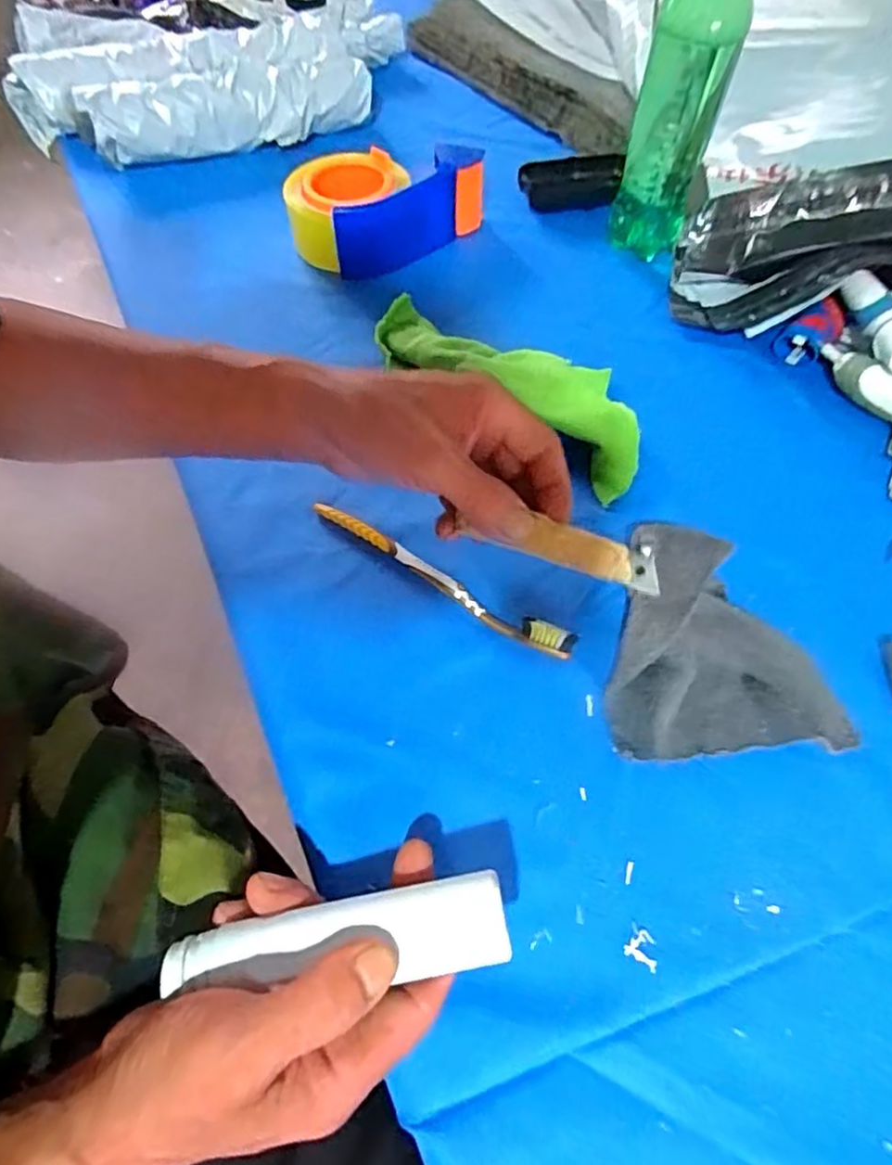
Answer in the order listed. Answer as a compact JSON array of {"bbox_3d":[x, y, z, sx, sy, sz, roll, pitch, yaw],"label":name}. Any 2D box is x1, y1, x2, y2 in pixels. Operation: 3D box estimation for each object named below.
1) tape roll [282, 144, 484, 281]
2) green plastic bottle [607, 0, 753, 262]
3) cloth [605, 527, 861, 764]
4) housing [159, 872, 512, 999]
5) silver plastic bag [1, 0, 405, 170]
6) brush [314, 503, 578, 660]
[{"bbox_3d":[-0.050,-0.312,0.562,0.164,0.058,0.095,-3,59,-3],"label":"tape roll"},{"bbox_3d":[0.175,-0.367,0.488,0.061,0.231,0.051,14,59,6],"label":"green plastic bottle"},{"bbox_3d":[0.148,0.031,0.366,0.119,0.022,0.120,-2,82,-4],"label":"cloth"},{"bbox_3d":[-0.045,0.145,0.269,0.138,0.015,0.032,-7,60,-1],"label":"housing"},{"bbox_3d":[-0.227,-0.513,0.670,0.396,0.067,0.217,-20,61,-14],"label":"silver plastic bag"},{"bbox_3d":[-0.007,-0.003,0.396,0.180,0.012,0.016,30,62,15],"label":"brush"}]

